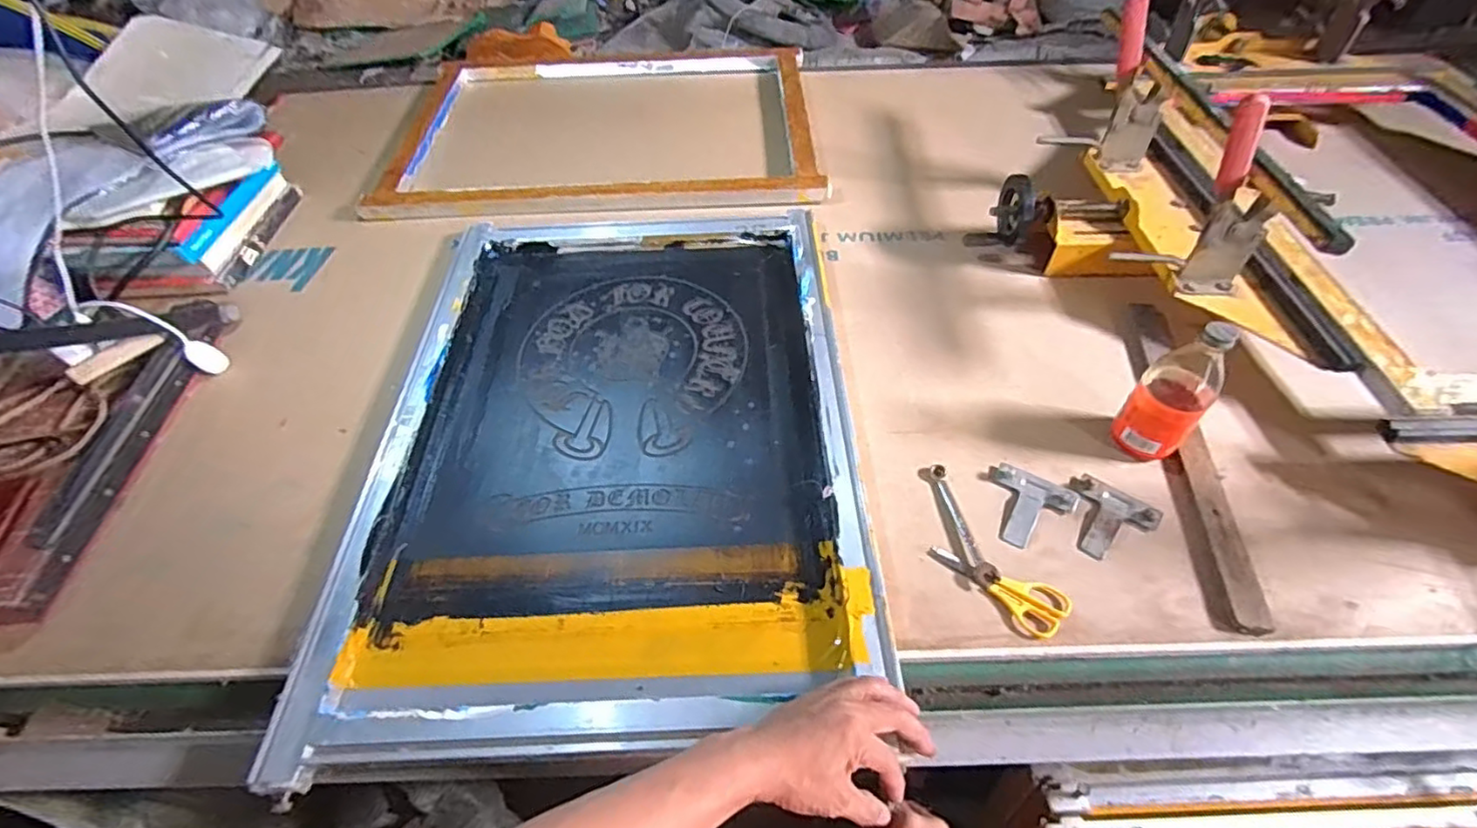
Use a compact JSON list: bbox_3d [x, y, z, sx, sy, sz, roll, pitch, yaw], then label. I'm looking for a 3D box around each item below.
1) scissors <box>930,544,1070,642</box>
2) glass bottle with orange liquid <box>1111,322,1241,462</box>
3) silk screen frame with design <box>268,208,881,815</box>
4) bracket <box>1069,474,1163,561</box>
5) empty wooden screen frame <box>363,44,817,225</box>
[{"bbox_3d":[0.246,0.164,0.606,0.130,0.011,0.048,26,56,21],"label":"scissors"},{"bbox_3d":[0.447,-0.024,0.644,0.064,0.164,0.066,-36,58,-24],"label":"glass bottle with orange liquid"},{"bbox_3d":[-0.141,-0.004,0.763,0.531,0.038,0.744,-3,51,0],"label":"silk screen frame with design"},{"bbox_3d":[0.371,0.106,0.642,0.084,0.009,0.084,34,59,26],"label":"bracket"},{"bbox_3d":[-0.241,-0.545,1.177,0.749,0.036,0.615,-2,51,1],"label":"empty wooden screen frame"}]

